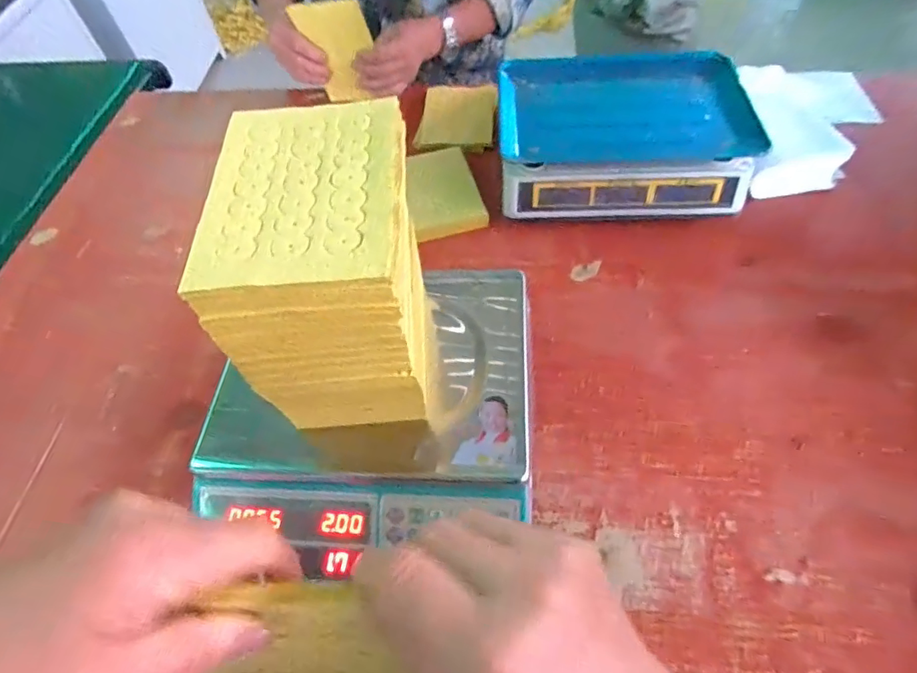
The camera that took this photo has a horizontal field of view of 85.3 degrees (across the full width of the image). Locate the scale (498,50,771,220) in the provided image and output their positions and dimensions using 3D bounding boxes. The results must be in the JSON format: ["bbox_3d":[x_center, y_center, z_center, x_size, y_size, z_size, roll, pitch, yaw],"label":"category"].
[{"bbox_3d":[0.221,-0.283,0.708,0.333,0.108,0.254,0,57,4],"label":"scale"}]

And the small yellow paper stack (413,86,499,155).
[{"bbox_3d":[-0.001,-0.364,0.835,0.125,0.019,0.169,4,57,7],"label":"small yellow paper stack"}]

